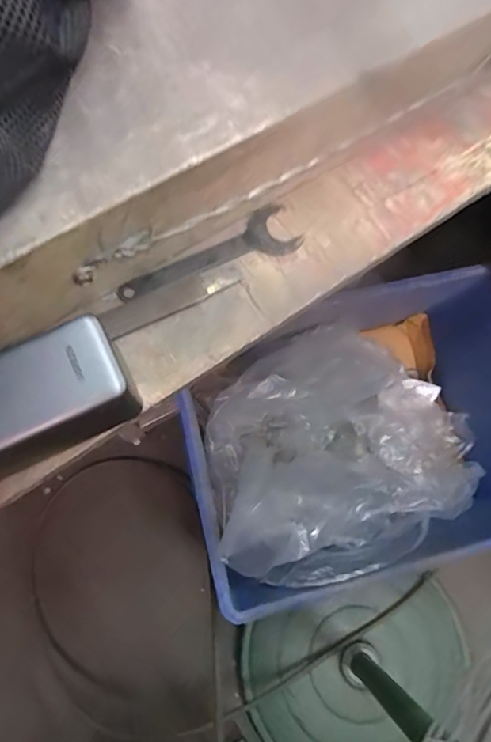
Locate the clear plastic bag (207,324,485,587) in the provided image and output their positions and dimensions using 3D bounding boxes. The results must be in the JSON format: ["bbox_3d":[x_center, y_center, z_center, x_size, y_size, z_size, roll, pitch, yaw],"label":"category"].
[{"bbox_3d":[0.175,0.121,0.793,0.474,0.190,0.357,-24,73,-10],"label":"clear plastic bag"}]

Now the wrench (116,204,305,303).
[{"bbox_3d":[-0.025,-0.077,0.323,0.128,0.004,0.039,-27,73,-11],"label":"wrench"}]

